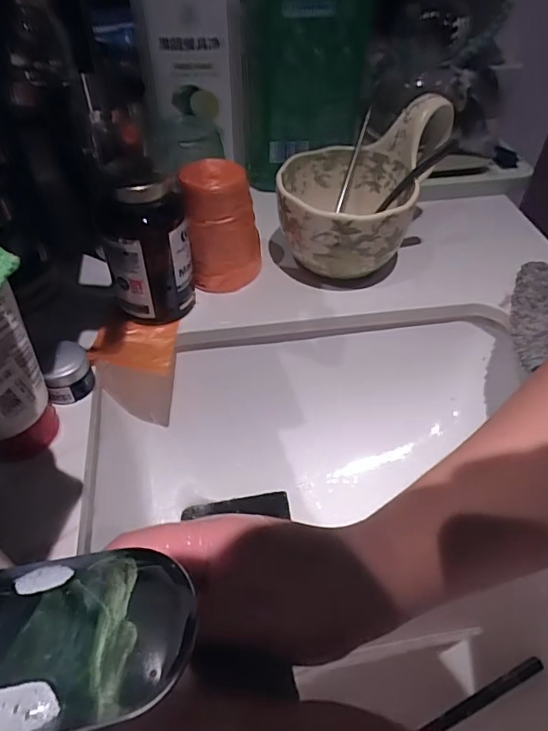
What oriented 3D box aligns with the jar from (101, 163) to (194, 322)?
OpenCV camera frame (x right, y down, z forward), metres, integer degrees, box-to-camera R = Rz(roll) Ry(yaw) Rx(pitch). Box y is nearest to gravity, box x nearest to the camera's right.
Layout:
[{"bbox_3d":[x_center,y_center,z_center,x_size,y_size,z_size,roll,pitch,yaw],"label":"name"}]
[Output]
[{"bbox_3d":[-0.095,-0.093,0.380,0.062,0.111,0.065,-10,48,-10],"label":"jar"}]

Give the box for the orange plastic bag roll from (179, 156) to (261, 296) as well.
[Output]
[{"bbox_3d":[-0.041,-0.114,0.413,0.055,0.096,0.059,8,47,7],"label":"orange plastic bag roll"}]

